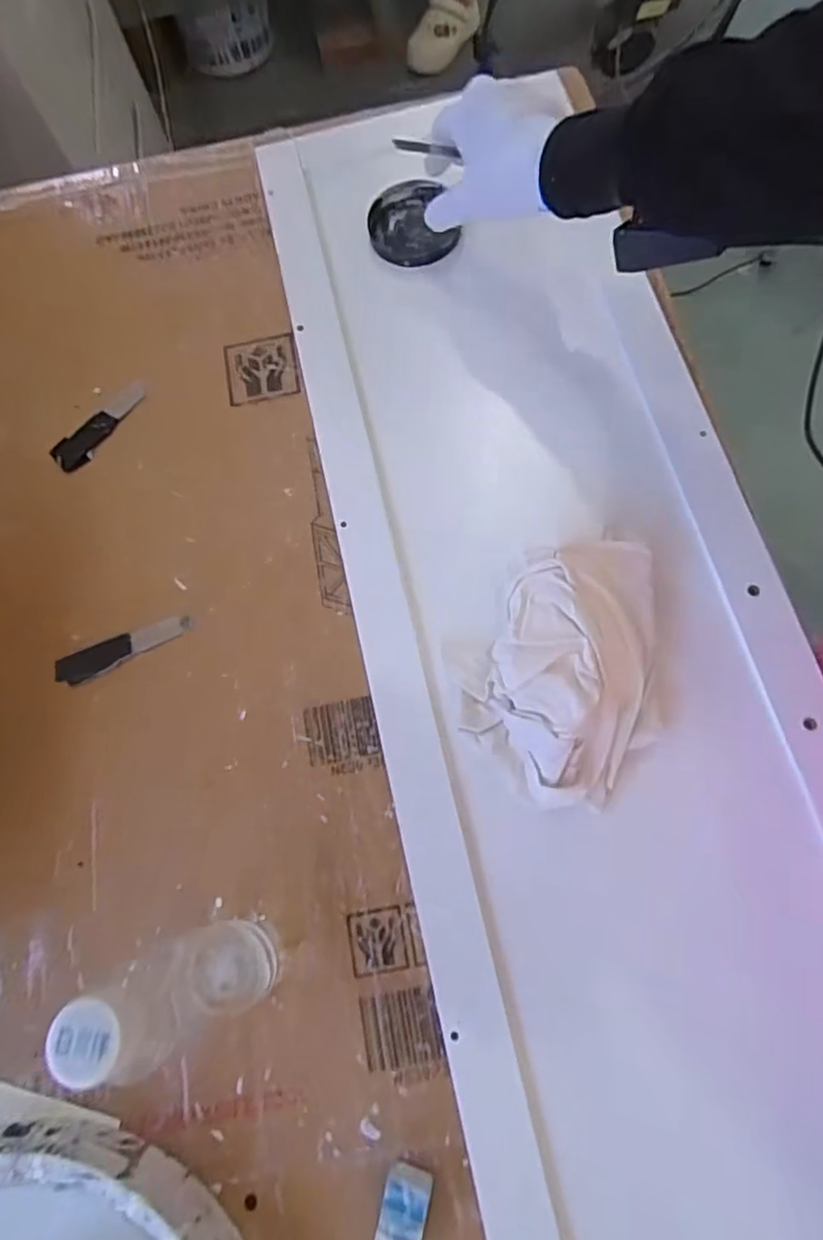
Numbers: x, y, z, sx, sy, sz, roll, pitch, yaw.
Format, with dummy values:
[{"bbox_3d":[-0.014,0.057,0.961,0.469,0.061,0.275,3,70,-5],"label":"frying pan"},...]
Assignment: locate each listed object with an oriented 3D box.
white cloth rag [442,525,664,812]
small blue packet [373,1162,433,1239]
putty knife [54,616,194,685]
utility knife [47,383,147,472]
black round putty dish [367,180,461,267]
[{"bbox_3d":[0.096,0.030,0.437,0.136,0.046,0.172,1,73,3],"label":"white cloth rag"},{"bbox_3d":[-0.005,0.331,0.367,0.026,0.030,0.032,13,74,6],"label":"small blue packet"},{"bbox_3d":[-0.220,0.020,0.500,0.104,0.004,0.024,-26,74,-6],"label":"putty knife"},{"bbox_3d":[-0.263,-0.166,0.559,0.029,0.004,0.098,39,78,13],"label":"utility knife"},{"bbox_3d":[0.000,-0.350,0.576,0.075,0.016,0.085,-5,73,1],"label":"black round putty dish"}]

